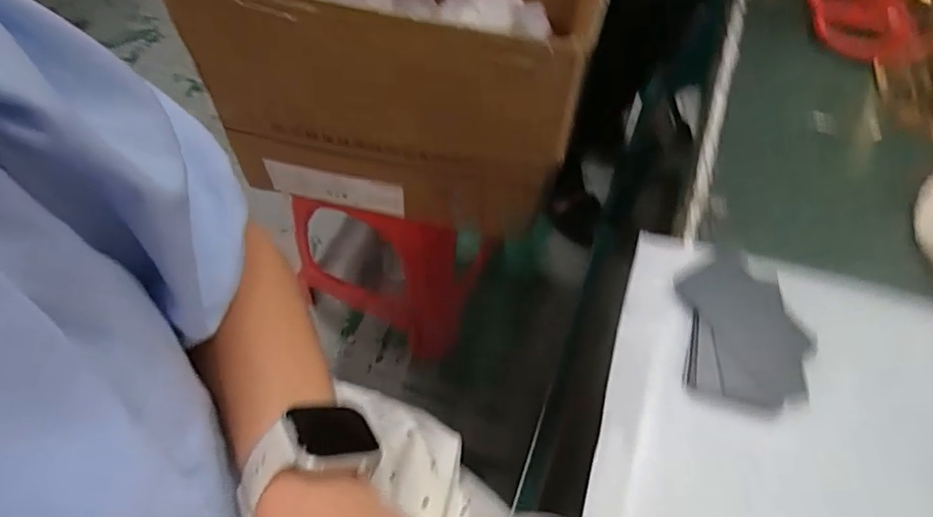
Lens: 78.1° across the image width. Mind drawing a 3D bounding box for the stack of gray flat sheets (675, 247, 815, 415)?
[{"bbox_3d":[0.182,0.045,0.380,0.078,0.005,0.109,3,62,3],"label":"stack of gray flat sheets"}]

